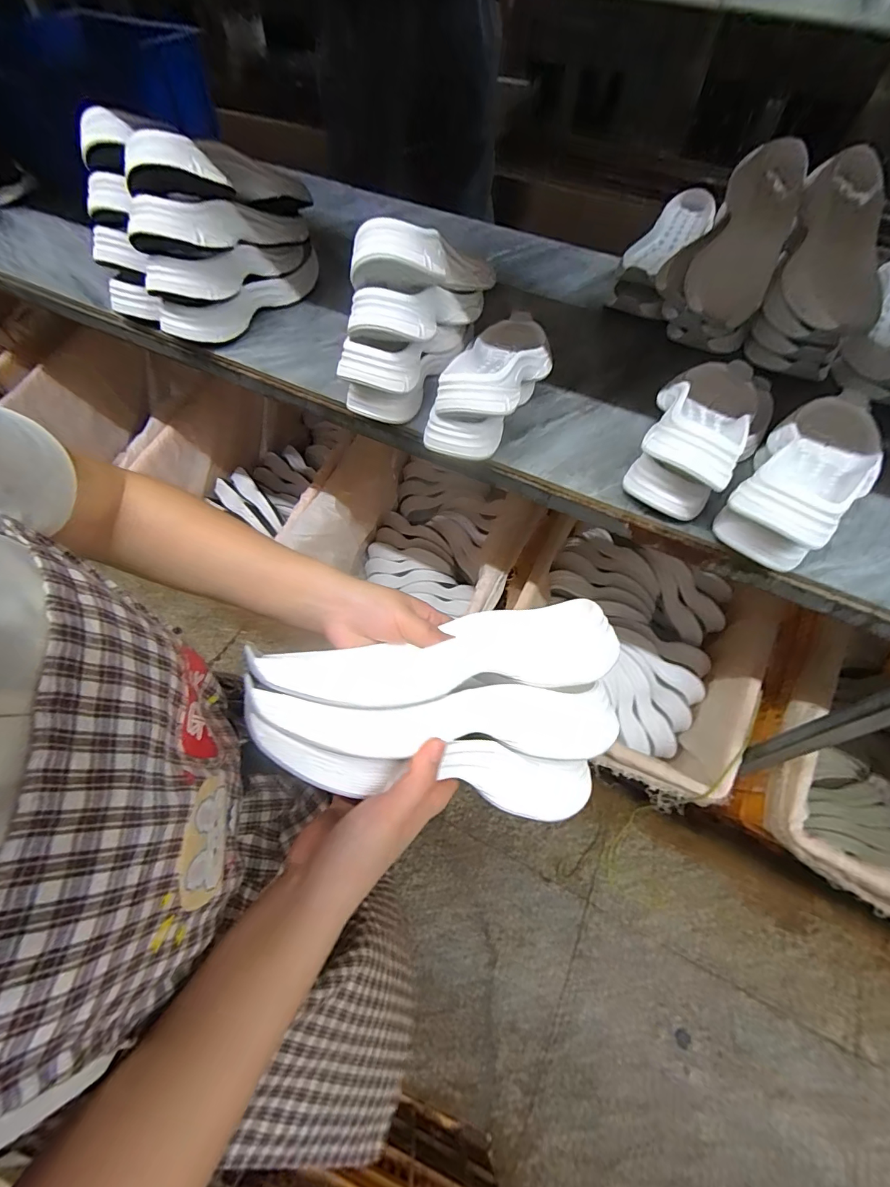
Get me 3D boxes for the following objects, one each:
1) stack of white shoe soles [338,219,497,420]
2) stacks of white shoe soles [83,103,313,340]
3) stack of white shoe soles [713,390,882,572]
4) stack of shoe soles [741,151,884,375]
[{"bbox_3d":[-0.030,-0.333,0.549,0.086,0.202,0.236,25,60,14],"label":"stack of white shoe soles"},{"bbox_3d":[-0.342,-0.517,0.640,0.185,0.203,0.250,25,60,14],"label":"stacks of white shoe soles"},{"bbox_3d":[0.392,-0.135,0.491,0.106,0.086,0.279,39,64,21],"label":"stack of white shoe soles"},{"bbox_3d":[0.520,-0.458,0.645,0.115,0.121,0.287,13,90,7],"label":"stack of shoe soles"}]

